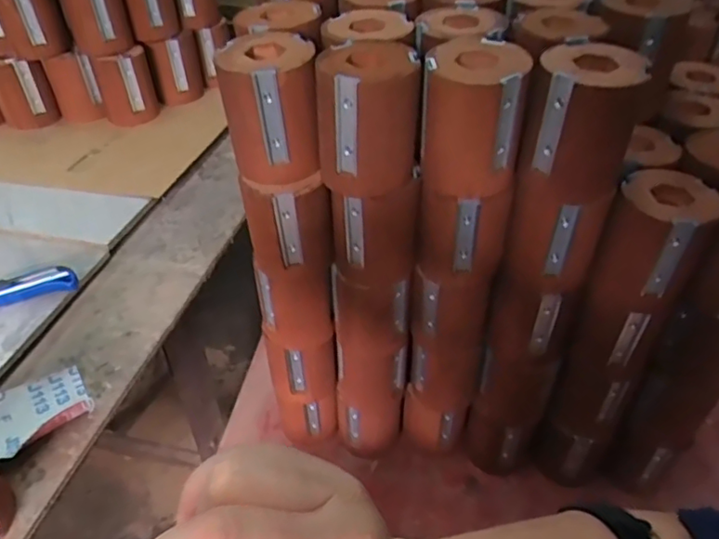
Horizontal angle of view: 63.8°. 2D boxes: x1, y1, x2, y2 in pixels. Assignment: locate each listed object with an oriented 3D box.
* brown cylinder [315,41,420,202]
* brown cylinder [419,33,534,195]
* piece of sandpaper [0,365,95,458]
[{"bbox_3d":[0.007,-0.119,0.464,0.074,0.100,0.068,0,41,0],"label":"brown cylinder"},{"bbox_3d":[0.089,-0.121,0.464,0.076,0.099,0.091,7,42,8],"label":"brown cylinder"},{"bbox_3d":[-0.285,0.122,0.499,0.093,0.023,0.077,-27,48,-29],"label":"piece of sandpaper"}]

